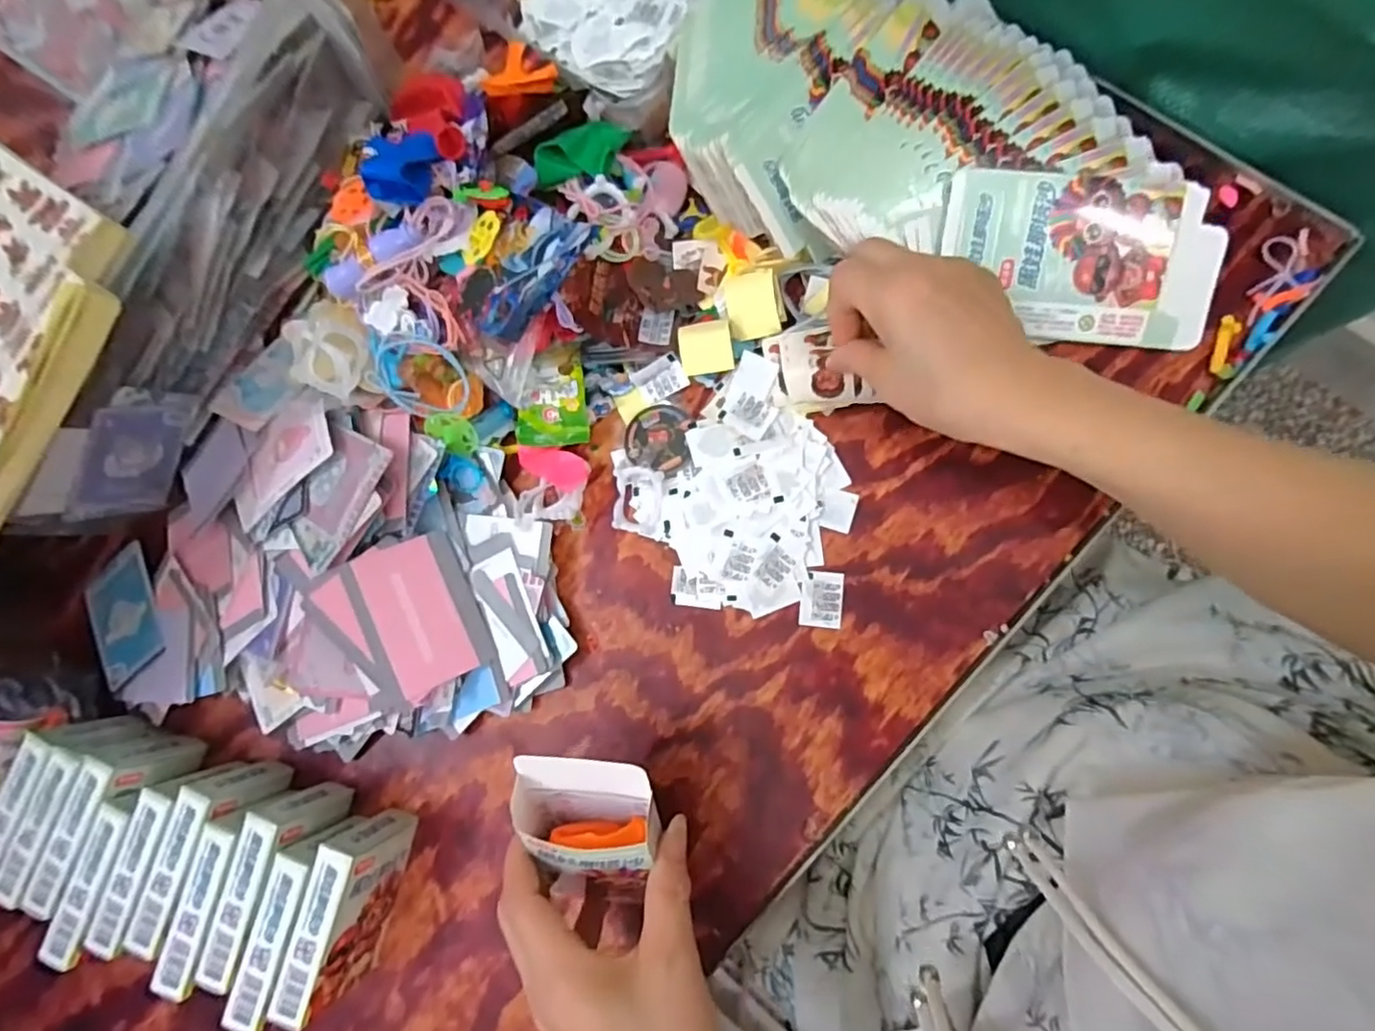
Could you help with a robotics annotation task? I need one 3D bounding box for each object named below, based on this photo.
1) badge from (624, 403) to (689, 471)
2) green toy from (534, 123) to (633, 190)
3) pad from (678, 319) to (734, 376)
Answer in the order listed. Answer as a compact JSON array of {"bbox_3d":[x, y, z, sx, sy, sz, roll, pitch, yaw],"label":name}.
[{"bbox_3d":[-0.019,-0.048,0.409,0.040,0.010,0.042,-1,83,10],"label":"badge"},{"bbox_3d":[-0.063,-0.215,0.385,0.053,0.022,0.031,-4,82,9],"label":"green toy"},{"bbox_3d":[0.012,-0.102,0.398,0.030,0.006,0.030,-8,100,10],"label":"pad"}]

